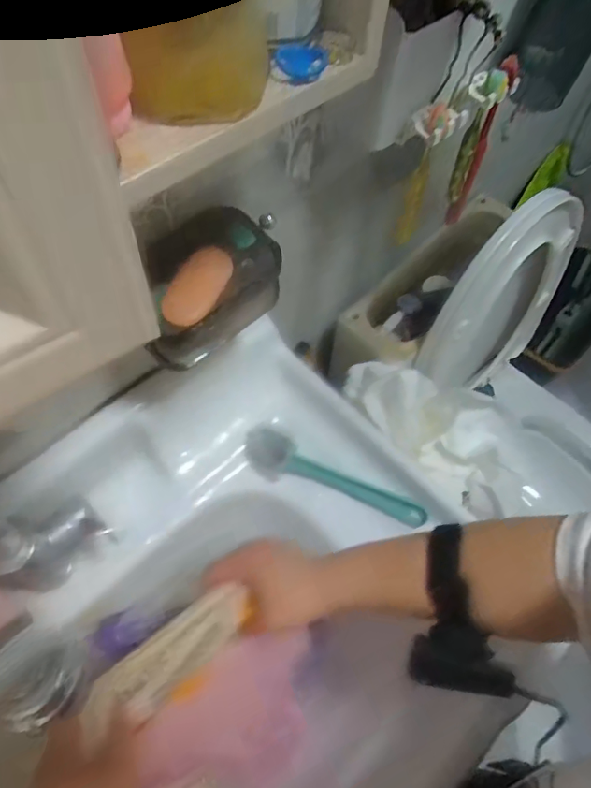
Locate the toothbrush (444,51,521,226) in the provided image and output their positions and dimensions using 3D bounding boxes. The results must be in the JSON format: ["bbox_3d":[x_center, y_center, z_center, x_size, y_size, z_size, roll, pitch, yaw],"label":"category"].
[{"bbox_3d":[0.181,-0.239,0.526,0.015,0.174,0.020,33,63,15],"label":"toothbrush"}]

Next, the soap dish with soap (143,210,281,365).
[{"bbox_3d":[-0.079,-0.092,0.450,0.079,0.067,0.130,41,65,19],"label":"soap dish with soap"}]

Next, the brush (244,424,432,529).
[{"bbox_3d":[0.040,0.097,0.580,0.211,0.035,0.045,25,61,11],"label":"brush"}]

